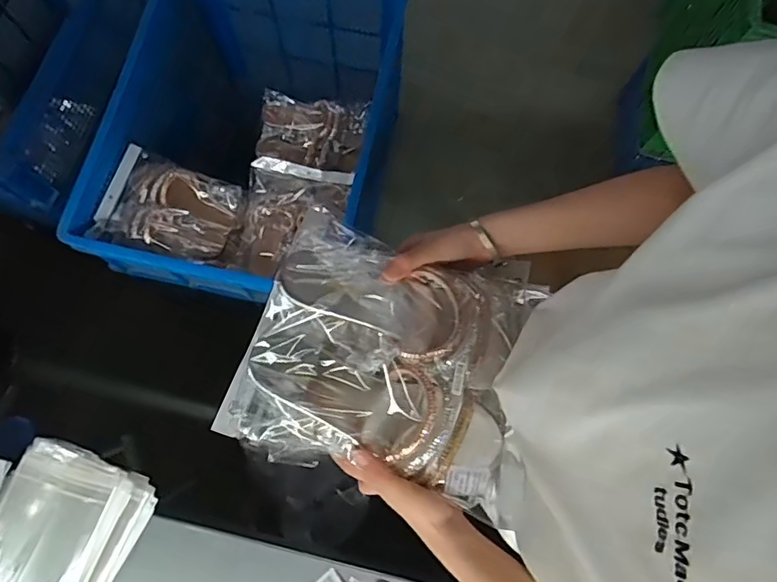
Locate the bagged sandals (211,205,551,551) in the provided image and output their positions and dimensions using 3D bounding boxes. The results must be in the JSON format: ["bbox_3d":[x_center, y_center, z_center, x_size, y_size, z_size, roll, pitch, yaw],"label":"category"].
[{"bbox_3d":[0.009,0.054,0.509,0.264,0.079,0.254,16,75,3],"label":"bagged sandals"}]

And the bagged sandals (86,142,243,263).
[{"bbox_3d":[-0.462,-0.177,1.088,0.282,0.065,0.219,18,75,3],"label":"bagged sandals"}]

